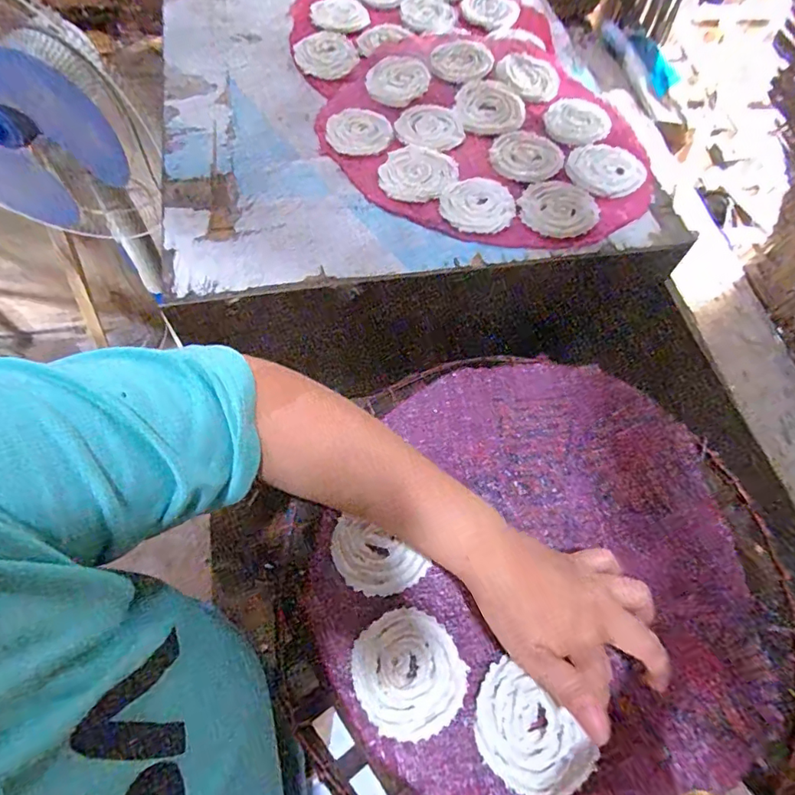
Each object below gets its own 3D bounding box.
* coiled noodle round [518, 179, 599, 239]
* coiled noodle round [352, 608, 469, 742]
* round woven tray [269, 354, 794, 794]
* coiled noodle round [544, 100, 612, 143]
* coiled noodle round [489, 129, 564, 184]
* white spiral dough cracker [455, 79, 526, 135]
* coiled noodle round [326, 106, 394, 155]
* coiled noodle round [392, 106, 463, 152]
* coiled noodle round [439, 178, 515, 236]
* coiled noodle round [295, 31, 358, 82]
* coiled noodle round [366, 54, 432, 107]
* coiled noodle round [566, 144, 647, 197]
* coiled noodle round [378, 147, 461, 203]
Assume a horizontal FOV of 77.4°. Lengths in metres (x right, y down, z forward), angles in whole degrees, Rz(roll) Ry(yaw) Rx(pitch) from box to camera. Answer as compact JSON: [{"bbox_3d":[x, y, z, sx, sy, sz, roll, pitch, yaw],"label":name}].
[{"bbox_3d":[0.166,-0.196,0.511,0.077,0.004,0.080,1,67,-3],"label":"coiled noodle round"},{"bbox_3d":[0.008,0.189,0.341,0.071,0.008,0.074,-29,72,-14],"label":"coiled noodle round"},{"bbox_3d":[0.101,0.134,0.372,0.369,0.037,0.361,1,67,-3],"label":"round woven tray"},{"bbox_3d":[0.210,-0.324,0.578,0.073,0.009,0.084,17,67,4],"label":"coiled noodle round"},{"bbox_3d":[0.141,-0.265,0.545,0.076,0.006,0.088,30,69,9],"label":"coiled noodle round"},{"bbox_3d":[0.109,-0.336,0.575,0.078,0.011,0.078,1,67,-3],"label":"white spiral dough cracker"},{"bbox_3d":[-0.043,-0.297,0.550,0.071,0.004,0.072,1,67,-3],"label":"coiled noodle round"},{"bbox_3d":[0.037,-0.303,0.557,0.076,0.008,0.072,1,67,-3],"label":"coiled noodle round"},{"bbox_3d":[0.083,-0.197,0.507,0.073,0.005,0.071,1,67,-3],"label":"coiled noodle round"},{"bbox_3d":[-0.088,-0.422,0.612,0.075,0.007,0.078,1,67,-3],"label":"coiled noodle round"},{"bbox_3d":[0.000,-0.378,0.587,0.070,0.006,0.088,16,67,4],"label":"coiled noodle round"},{"bbox_3d":[0.227,-0.250,0.538,0.076,0.004,0.078,1,67,-3],"label":"coiled noodle round"},{"bbox_3d":[0.022,-0.236,0.521,0.078,0.005,0.074,1,67,-3],"label":"coiled noodle round"}]

